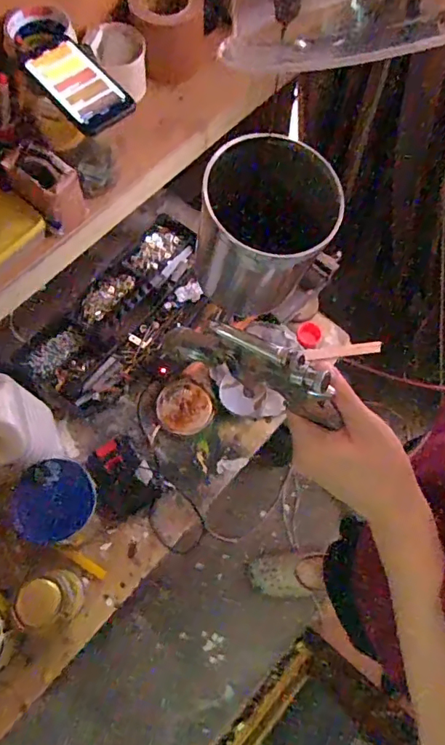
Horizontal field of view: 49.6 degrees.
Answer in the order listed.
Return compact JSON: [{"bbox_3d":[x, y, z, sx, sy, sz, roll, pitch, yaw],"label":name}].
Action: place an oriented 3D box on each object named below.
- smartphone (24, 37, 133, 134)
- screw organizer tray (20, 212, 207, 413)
[{"bbox_3d":[-0.173,-0.345,0.575,0.071,0.017,0.146,-41,75,-14],"label":"smartphone"},{"bbox_3d":[-0.154,-0.107,0.774,0.172,0.047,0.362,33,72,11],"label":"screw organizer tray"}]

